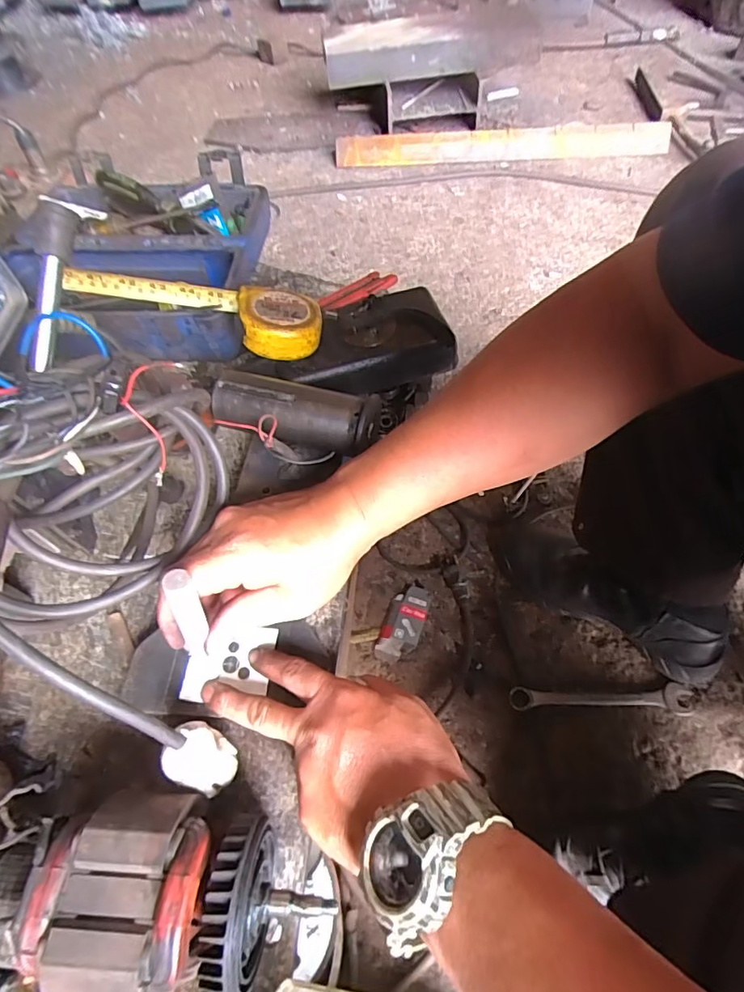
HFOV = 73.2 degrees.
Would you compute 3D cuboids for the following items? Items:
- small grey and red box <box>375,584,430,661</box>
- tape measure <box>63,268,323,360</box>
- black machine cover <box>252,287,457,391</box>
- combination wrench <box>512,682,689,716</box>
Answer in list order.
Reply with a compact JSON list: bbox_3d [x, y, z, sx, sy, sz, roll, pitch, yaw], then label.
[{"bbox_3d":[0.045,0.175,0.697,0.053,0.016,0.111,17,62,13],"label":"small grey and red box"},{"bbox_3d":[-0.163,-0.181,0.466,0.234,0.030,0.070,13,57,0],"label":"tape measure"},{"bbox_3d":[-0.015,-0.154,0.504,0.174,0.047,0.094,-14,58,-4],"label":"black machine cover"},{"bbox_3d":[0.288,0.255,0.633,0.223,0.016,0.034,-1,59,3],"label":"combination wrench"}]

